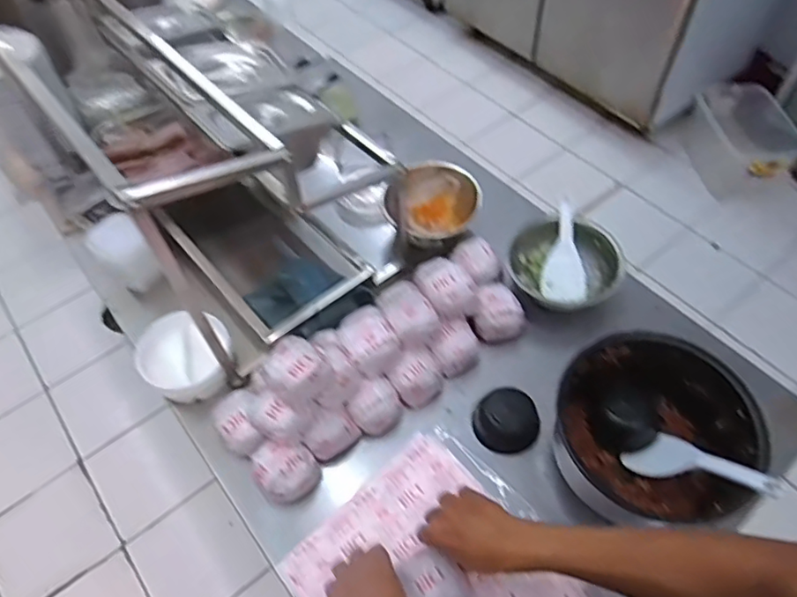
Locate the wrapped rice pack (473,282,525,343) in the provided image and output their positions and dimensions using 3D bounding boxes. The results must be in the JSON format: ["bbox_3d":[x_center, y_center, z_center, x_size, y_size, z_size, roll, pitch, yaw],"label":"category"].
[{"bbox_3d":[0.149,0.021,0.882,0.082,0.050,0.084,-23,56,-13],"label":"wrapped rice pack"}]

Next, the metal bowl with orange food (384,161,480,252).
[{"bbox_3d":[0.059,-0.155,0.981,0.148,0.087,0.157,7,54,8],"label":"metal bowl with orange food"}]

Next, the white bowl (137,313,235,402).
[{"bbox_3d":[-0.312,0.085,0.837,0.117,0.065,0.114,-2,54,2],"label":"white bowl"}]

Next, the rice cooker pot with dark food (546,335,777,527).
[{"bbox_3d":[0.317,0.168,0.721,0.237,0.114,0.224,-9,54,-3],"label":"rice cooker pot with dark food"}]

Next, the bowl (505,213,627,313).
[{"bbox_3d":[0.267,-0.050,0.918,0.180,0.069,0.154,9,55,10],"label":"bowl"}]

